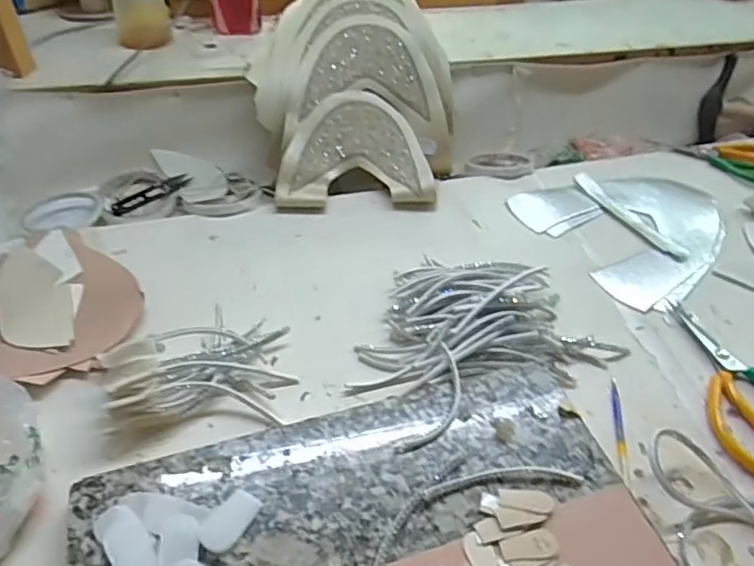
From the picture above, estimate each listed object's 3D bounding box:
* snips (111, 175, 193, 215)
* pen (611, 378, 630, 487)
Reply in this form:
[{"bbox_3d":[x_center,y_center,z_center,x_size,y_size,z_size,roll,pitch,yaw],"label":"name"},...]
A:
[{"bbox_3d":[-0.267,-0.106,0.686,0.022,0.008,0.098,37,53,28],"label":"snips"},{"bbox_3d":[0.201,0.119,0.481,0.008,0.004,0.096,8,45,4],"label":"pen"}]

